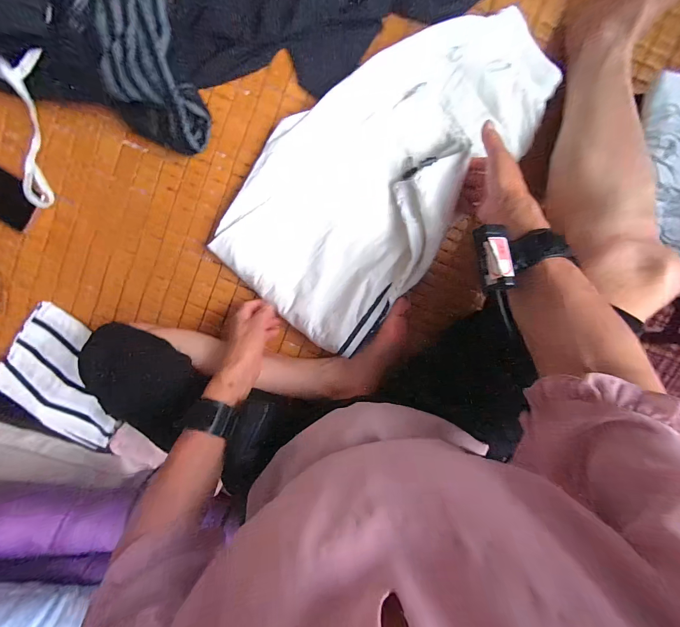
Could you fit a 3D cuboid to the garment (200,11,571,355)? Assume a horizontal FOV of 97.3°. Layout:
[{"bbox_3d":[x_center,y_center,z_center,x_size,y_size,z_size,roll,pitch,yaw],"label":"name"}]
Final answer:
[{"bbox_3d":[0.063,-0.218,0.441,0.290,0.055,0.526,38,97,-5],"label":"garment"}]

